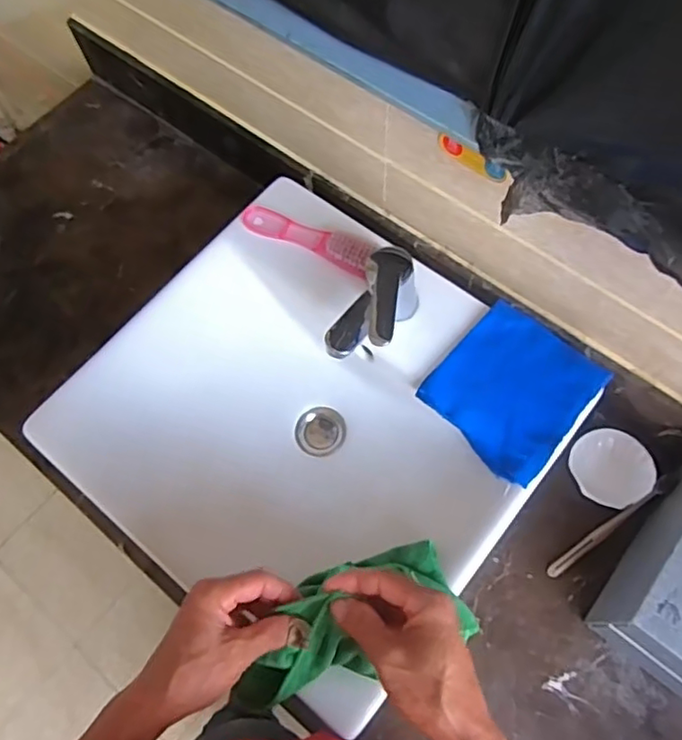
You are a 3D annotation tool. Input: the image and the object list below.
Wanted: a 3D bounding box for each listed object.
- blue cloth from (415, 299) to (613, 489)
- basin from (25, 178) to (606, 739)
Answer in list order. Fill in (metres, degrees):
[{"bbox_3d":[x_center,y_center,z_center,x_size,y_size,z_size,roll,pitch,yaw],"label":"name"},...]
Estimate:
[{"bbox_3d":[0.183,0.016,0.647,0.145,0.024,0.162,39,75,17],"label":"blue cloth"},{"bbox_3d":[-0.027,0.068,0.700,0.472,0.141,0.426,39,74,16],"label":"basin"}]

